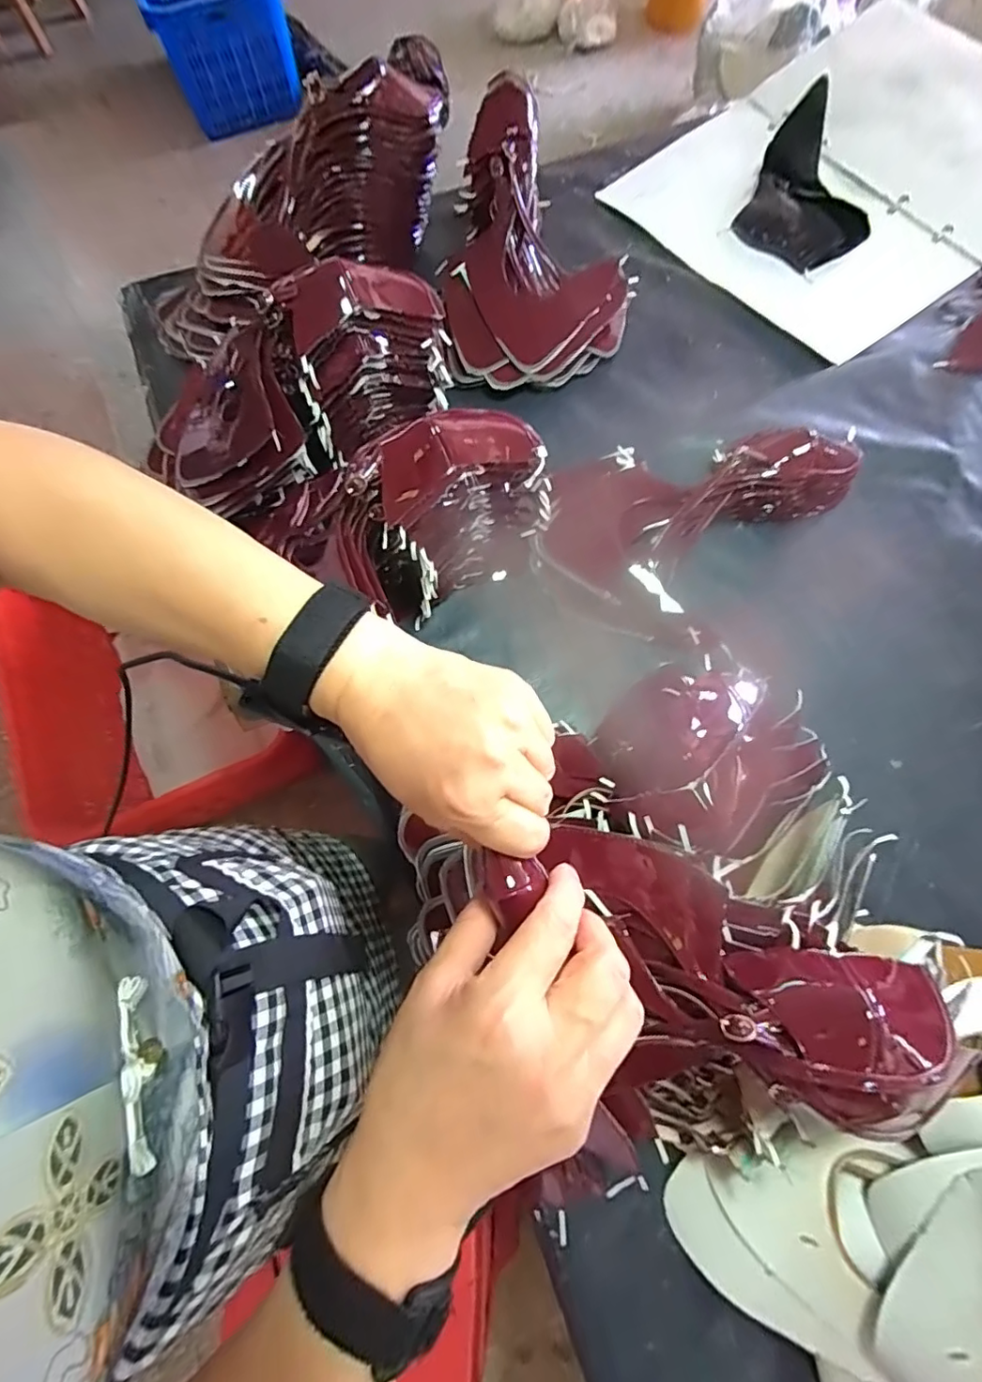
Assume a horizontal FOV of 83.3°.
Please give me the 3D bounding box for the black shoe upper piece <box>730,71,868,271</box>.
[{"bbox_3d":[0.468,-0.727,0.776,0.175,0.074,0.246,23,75,8],"label":"black shoe upper piece"}]

